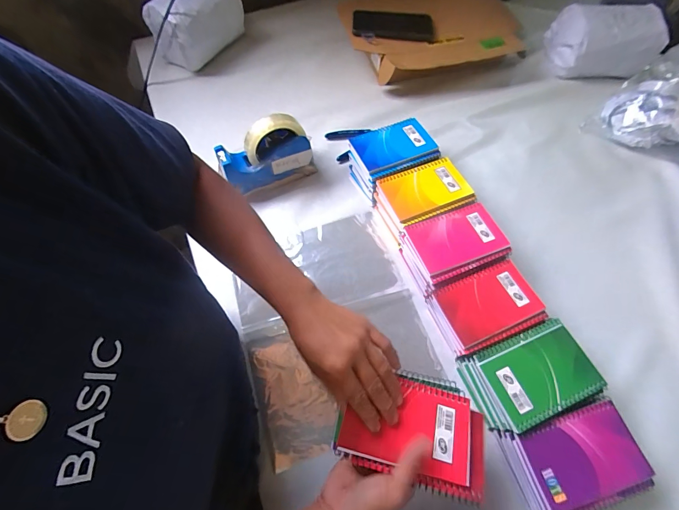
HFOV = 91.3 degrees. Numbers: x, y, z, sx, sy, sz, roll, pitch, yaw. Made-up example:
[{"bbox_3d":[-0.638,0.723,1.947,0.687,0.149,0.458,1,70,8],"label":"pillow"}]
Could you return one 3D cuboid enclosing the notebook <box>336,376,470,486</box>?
[{"bbox_3d":[0.070,0.170,0.338,0.130,0.010,0.081,15,57,0],"label":"notebook"}]

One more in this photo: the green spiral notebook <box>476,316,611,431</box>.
[{"bbox_3d":[0.245,0.144,0.410,0.128,0.013,0.091,-20,64,-8],"label":"green spiral notebook"}]

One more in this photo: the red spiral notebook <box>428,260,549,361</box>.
[{"bbox_3d":[0.200,0.069,0.454,0.138,0.015,0.092,-20,64,-8],"label":"red spiral notebook"}]

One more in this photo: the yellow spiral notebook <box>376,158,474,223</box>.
[{"bbox_3d":[0.134,-0.106,0.523,0.129,0.008,0.083,-21,64,-9],"label":"yellow spiral notebook"}]

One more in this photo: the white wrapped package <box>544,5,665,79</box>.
[{"bbox_3d":[0.535,-0.429,0.681,0.183,0.101,0.110,6,63,4],"label":"white wrapped package"}]

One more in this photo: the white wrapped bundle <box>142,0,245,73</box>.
[{"bbox_3d":[-0.298,-0.500,0.714,0.089,0.114,0.181,32,68,16],"label":"white wrapped bundle"}]

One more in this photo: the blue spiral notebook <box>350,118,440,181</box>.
[{"bbox_3d":[0.091,-0.181,0.561,0.130,0.016,0.102,-22,65,-10],"label":"blue spiral notebook"}]

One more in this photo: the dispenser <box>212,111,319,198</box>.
[{"bbox_3d":[-0.124,-0.167,0.561,0.155,0.120,0.050,-20,64,-8],"label":"dispenser"}]

